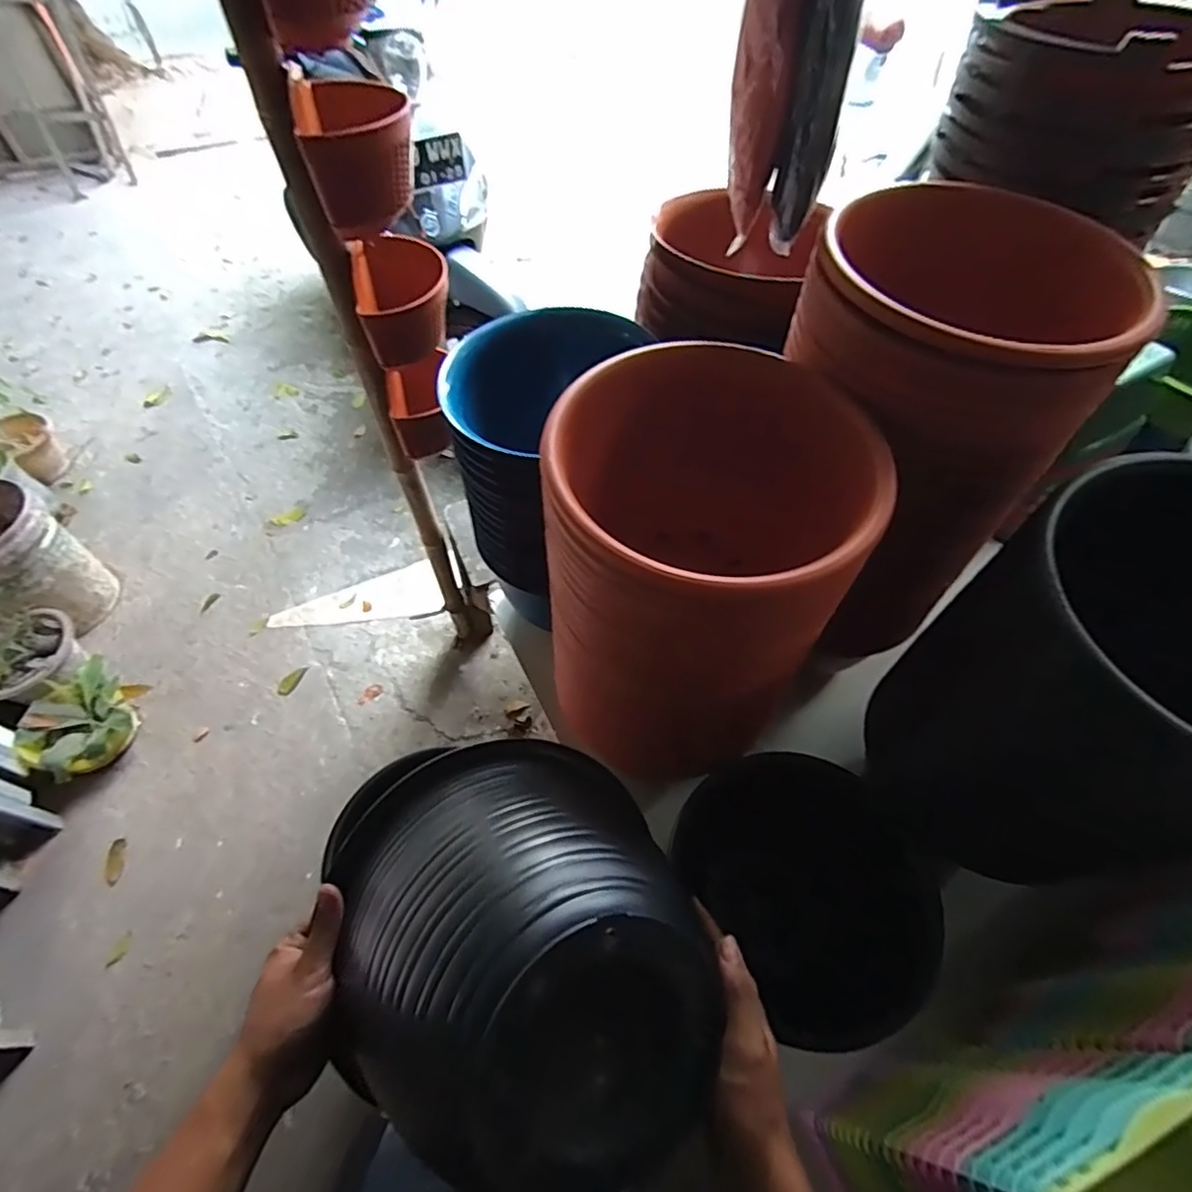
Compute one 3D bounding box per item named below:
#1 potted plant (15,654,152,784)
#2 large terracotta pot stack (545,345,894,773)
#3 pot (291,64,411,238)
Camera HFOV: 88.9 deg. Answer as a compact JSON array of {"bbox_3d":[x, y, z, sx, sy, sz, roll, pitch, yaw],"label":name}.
[{"bbox_3d":[-1.216,0.308,1.468,0.195,0.154,0.261,16,57,12],"label":"potted plant"},{"bbox_3d":[0.113,-0.006,0.677,0.302,0.423,0.278,-28,59,-17],"label":"large terracotta pot stack"},{"bbox_3d":[-0.286,-0.548,0.756,0.125,0.125,0.186,-14,56,-8],"label":"pot"}]

